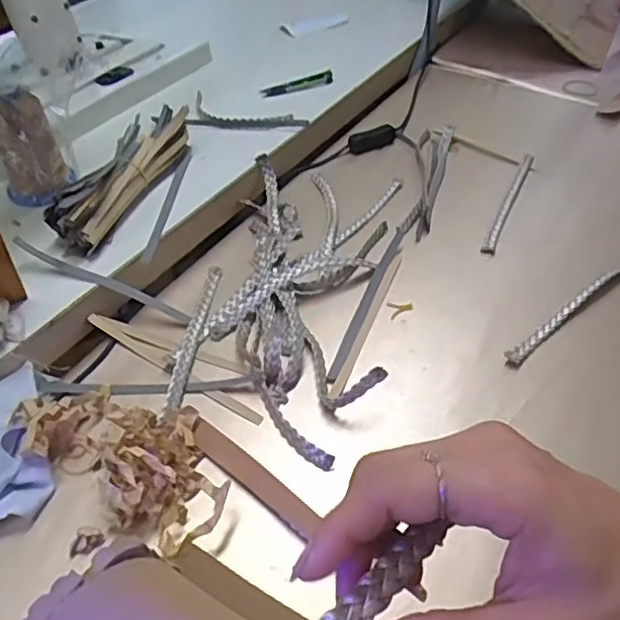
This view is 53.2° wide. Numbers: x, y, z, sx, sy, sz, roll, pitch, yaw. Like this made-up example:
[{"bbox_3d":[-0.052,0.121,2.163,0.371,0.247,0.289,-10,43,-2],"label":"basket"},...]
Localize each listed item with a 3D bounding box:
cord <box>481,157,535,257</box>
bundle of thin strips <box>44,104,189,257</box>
[{"bbox_3d":[0.215,-0.117,0.669,0.013,0.016,0.174,19,49,18],"label":"cord"},{"bbox_3d":[-0.192,-0.141,0.631,0.066,0.046,0.209,12,47,12],"label":"bundle of thin strips"}]

